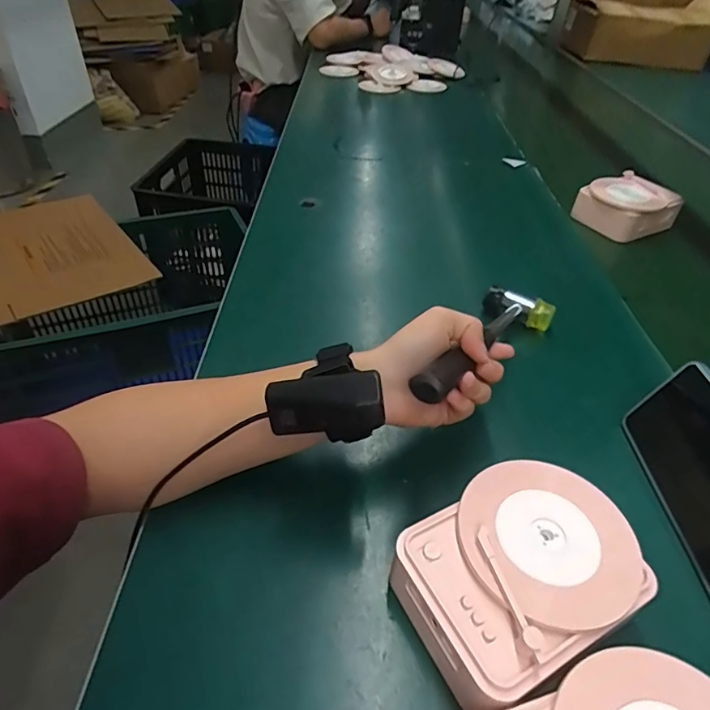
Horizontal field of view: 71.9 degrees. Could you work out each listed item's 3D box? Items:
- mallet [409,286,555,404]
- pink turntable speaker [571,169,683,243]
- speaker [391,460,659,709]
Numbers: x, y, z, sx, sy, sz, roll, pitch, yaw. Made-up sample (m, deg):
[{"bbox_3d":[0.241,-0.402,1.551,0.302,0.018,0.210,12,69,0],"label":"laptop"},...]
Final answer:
[{"bbox_3d":[0.110,-0.016,0.401,0.062,0.026,0.260,25,26,22],"label":"mallet"},{"bbox_3d":[0.388,-0.211,0.700,0.118,0.049,0.105,-24,48,-28],"label":"pink turntable speaker"},{"bbox_3d":[0.096,0.126,0.288,0.131,0.048,0.098,-18,46,-23],"label":"speaker"}]

